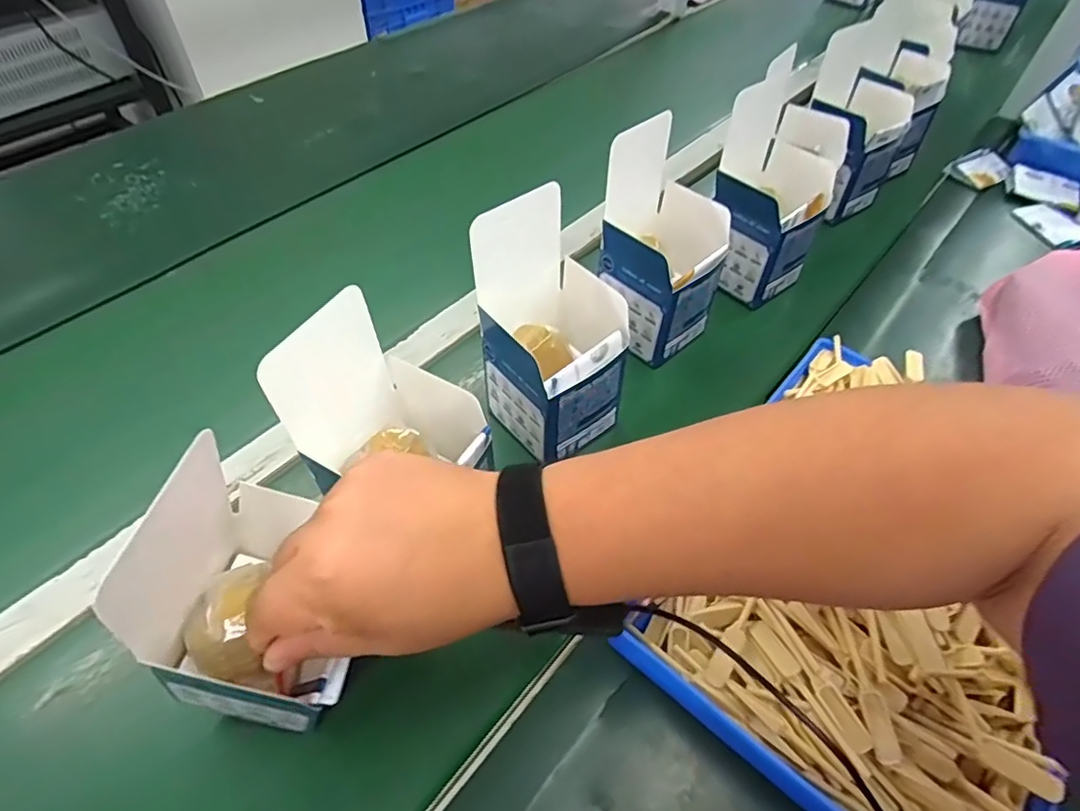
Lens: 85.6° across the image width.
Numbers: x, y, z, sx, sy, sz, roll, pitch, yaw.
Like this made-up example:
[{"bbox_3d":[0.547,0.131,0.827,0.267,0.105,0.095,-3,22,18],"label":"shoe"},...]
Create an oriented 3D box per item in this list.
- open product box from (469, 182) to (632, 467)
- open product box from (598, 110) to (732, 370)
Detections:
[{"bbox_3d":[0.010,-0.053,0.435,0.094,0.162,0.110,-33,60,-25],"label":"open product box"},{"bbox_3d":[0.106,-0.136,0.504,0.101,0.162,0.102,37,59,24],"label":"open product box"}]

